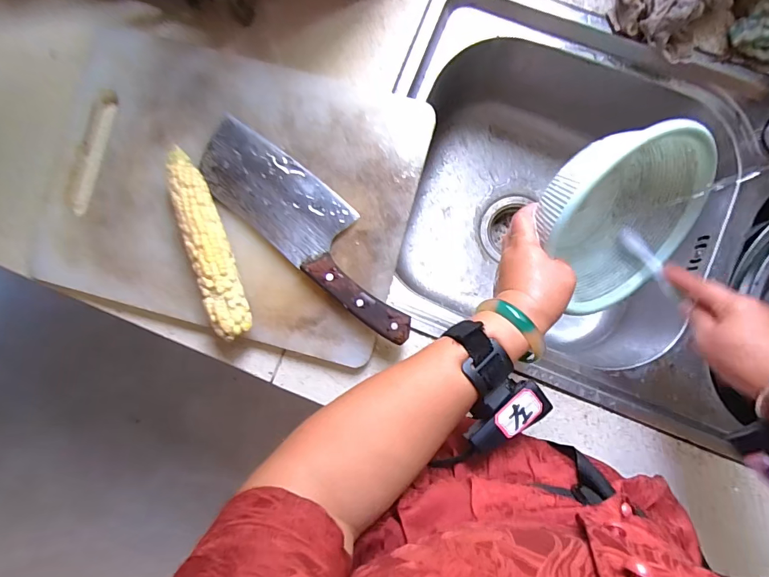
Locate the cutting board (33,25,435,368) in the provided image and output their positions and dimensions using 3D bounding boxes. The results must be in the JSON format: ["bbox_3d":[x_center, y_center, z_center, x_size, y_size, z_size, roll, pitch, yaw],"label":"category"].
[{"bbox_3d":[-0.170,-0.107,0.449,0.390,0.012,0.295,15,89,4],"label":"cutting board"}]

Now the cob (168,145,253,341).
[{"bbox_3d":[-0.179,-0.045,0.427,0.036,0.040,0.194,-20,87,3],"label":"cob"}]

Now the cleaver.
[{"bbox_3d":[-0.076,-0.067,0.434,0.289,0.022,0.084,39,86,5],"label":"cleaver"}]

